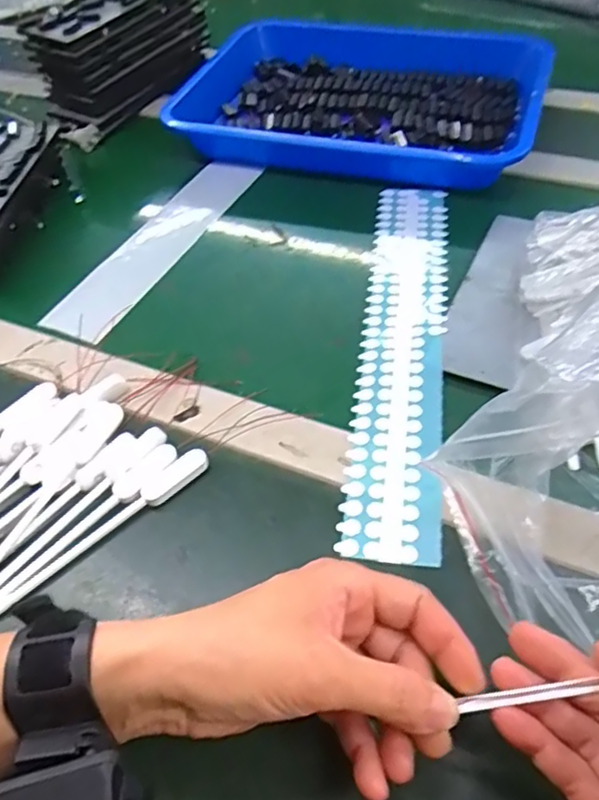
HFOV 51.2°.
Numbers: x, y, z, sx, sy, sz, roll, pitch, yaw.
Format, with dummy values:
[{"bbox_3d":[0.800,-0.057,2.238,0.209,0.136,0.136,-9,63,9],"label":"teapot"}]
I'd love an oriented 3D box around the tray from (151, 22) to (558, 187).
[{"bbox_3d":[0.067,-0.327,0.677,0.359,0.054,0.256,9,51,13],"label":"tray"}]

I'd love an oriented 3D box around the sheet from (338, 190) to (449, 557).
[{"bbox_3d":[0.078,-0.051,0.473,0.060,0.008,0.376,4,50,9],"label":"sheet"}]

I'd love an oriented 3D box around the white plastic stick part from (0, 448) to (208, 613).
[{"bbox_3d":[-0.115,0.075,0.368,0.145,0.007,0.014,-36,56,-23],"label":"white plastic stick part"}]

